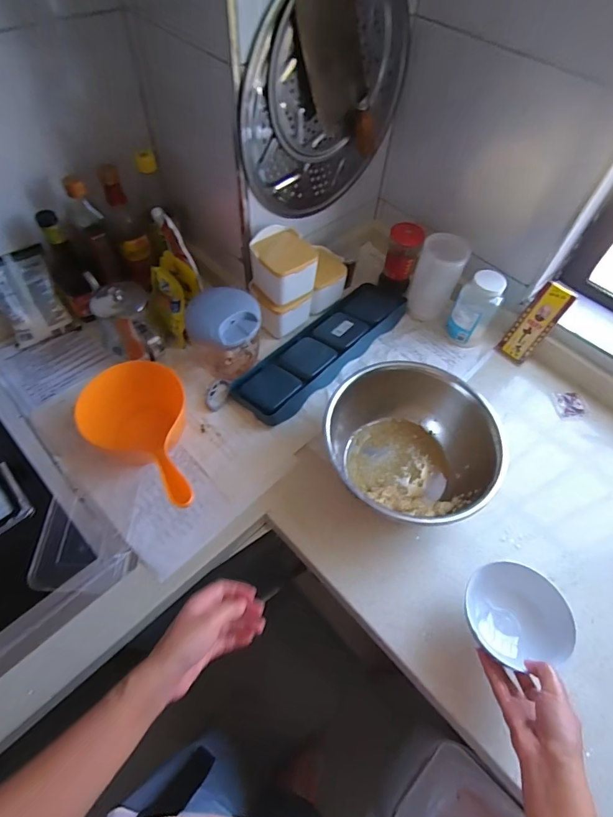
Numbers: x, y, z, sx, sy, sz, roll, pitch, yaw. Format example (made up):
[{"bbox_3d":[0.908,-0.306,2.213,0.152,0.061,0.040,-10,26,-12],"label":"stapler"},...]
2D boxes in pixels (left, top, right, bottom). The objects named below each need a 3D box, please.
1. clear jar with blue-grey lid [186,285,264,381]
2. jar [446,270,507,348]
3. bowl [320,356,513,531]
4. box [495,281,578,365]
[{"bbox_3d":[-0.137,-0.124,0.737,0.112,0.123,0.116,1,59,-2],"label":"clear jar with blue-grey lid"},{"bbox_3d":[0.315,-0.184,0.793,0.074,0.138,0.064,33,63,16],"label":"jar"},{"bbox_3d":[0.151,0.067,0.642,0.247,0.135,0.224,-2,59,-4],"label":"bowl"},{"bbox_3d":[0.424,-0.158,0.786,0.058,0.155,0.029,45,40,21],"label":"box"}]

